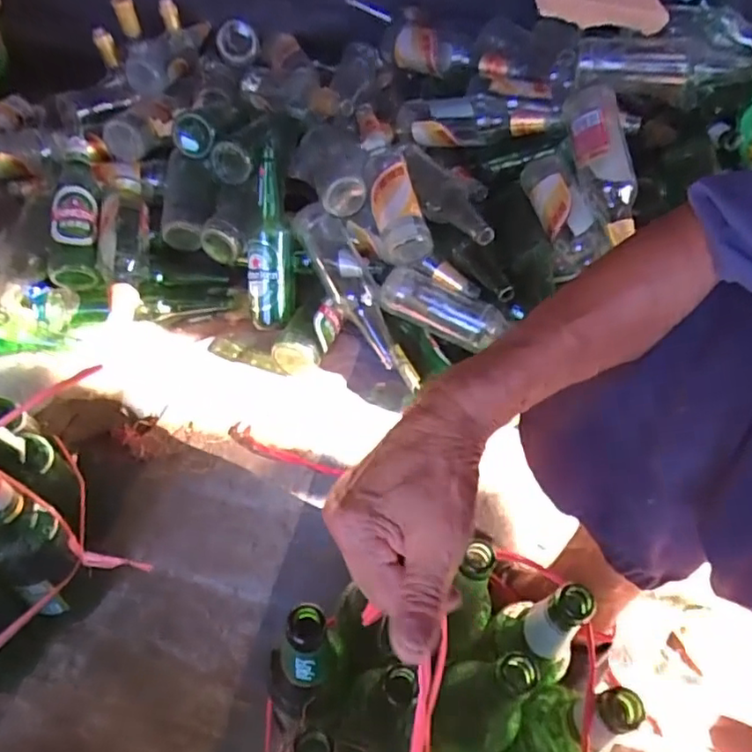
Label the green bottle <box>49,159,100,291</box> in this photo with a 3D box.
[{"bbox_3d":[-0.440,-0.236,0.859,0.063,0.062,0.211,-3,75,-7],"label":"green bottle"}]

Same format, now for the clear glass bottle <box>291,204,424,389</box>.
[{"bbox_3d":[-0.030,-0.113,0.860,0.076,0.088,0.309,-21,72,-20],"label":"clear glass bottle"}]

